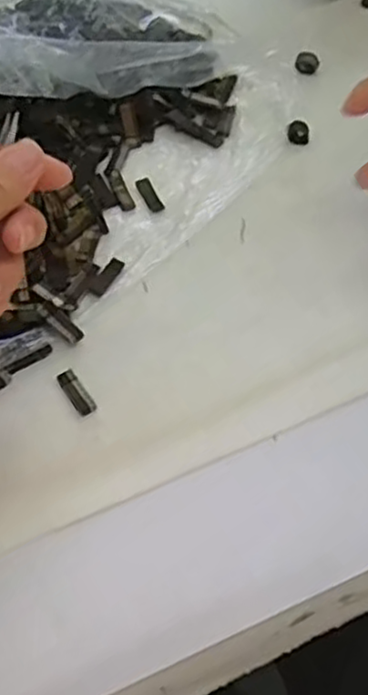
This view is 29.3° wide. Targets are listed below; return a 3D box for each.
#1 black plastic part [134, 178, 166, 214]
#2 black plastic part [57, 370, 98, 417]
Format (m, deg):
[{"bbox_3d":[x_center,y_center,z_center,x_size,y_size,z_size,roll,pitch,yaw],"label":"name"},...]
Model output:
[{"bbox_3d":[-0.022,-0.099,0.455,0.010,0.004,0.029,-22,62,-13],"label":"black plastic part"},{"bbox_3d":[-0.058,0.023,0.374,0.010,0.004,0.030,-30,64,-17],"label":"black plastic part"}]

